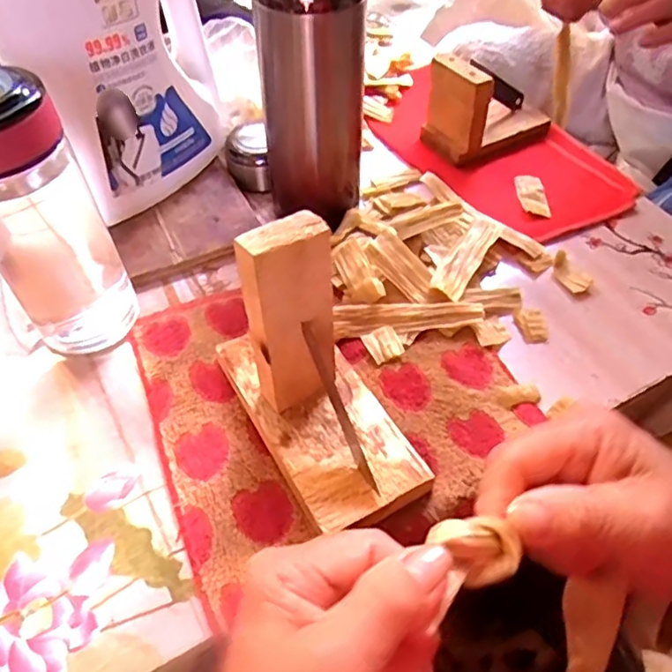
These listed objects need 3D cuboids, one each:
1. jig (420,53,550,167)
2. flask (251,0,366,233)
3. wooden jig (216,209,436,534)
[{"bbox_3d":[0.143,-0.216,0.542,0.111,0.078,0.069,-27,56,-20],"label":"jig"},{"bbox_3d":[-0.013,-0.174,0.429,0.060,0.195,0.065,26,55,21],"label":"flask"},{"bbox_3d":[-0.009,0.015,0.320,0.077,0.135,0.143,-21,55,-16],"label":"wooden jig"}]

